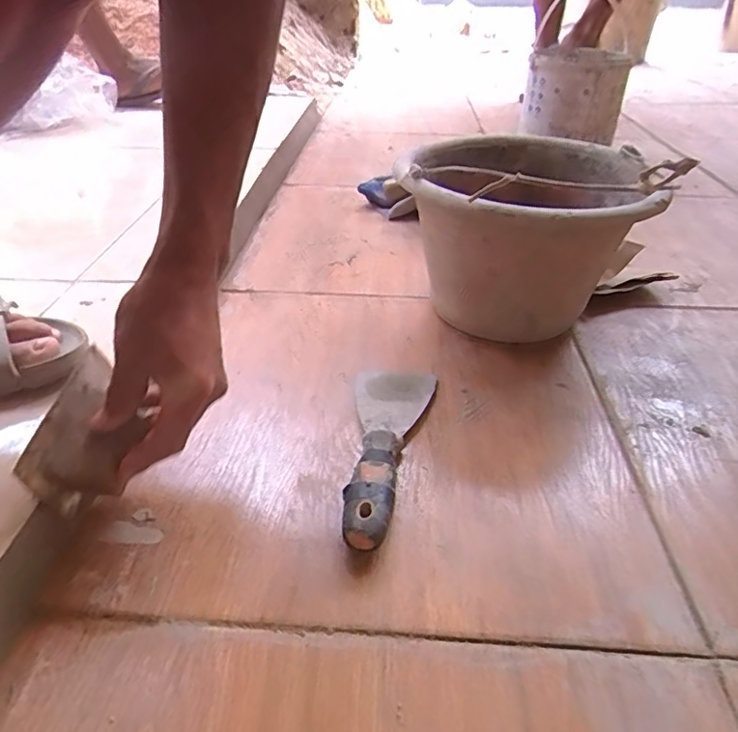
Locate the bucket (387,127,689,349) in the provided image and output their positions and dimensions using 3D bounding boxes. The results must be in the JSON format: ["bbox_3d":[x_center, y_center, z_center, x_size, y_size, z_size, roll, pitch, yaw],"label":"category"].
[{"bbox_3d":[0.169,-0.134,0.566,0.222,0.181,0.255,21,41,26],"label":"bucket"}]

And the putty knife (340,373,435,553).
[{"bbox_3d":[0.012,0.057,0.428,0.063,0.029,0.207,5,37,7],"label":"putty knife"}]

